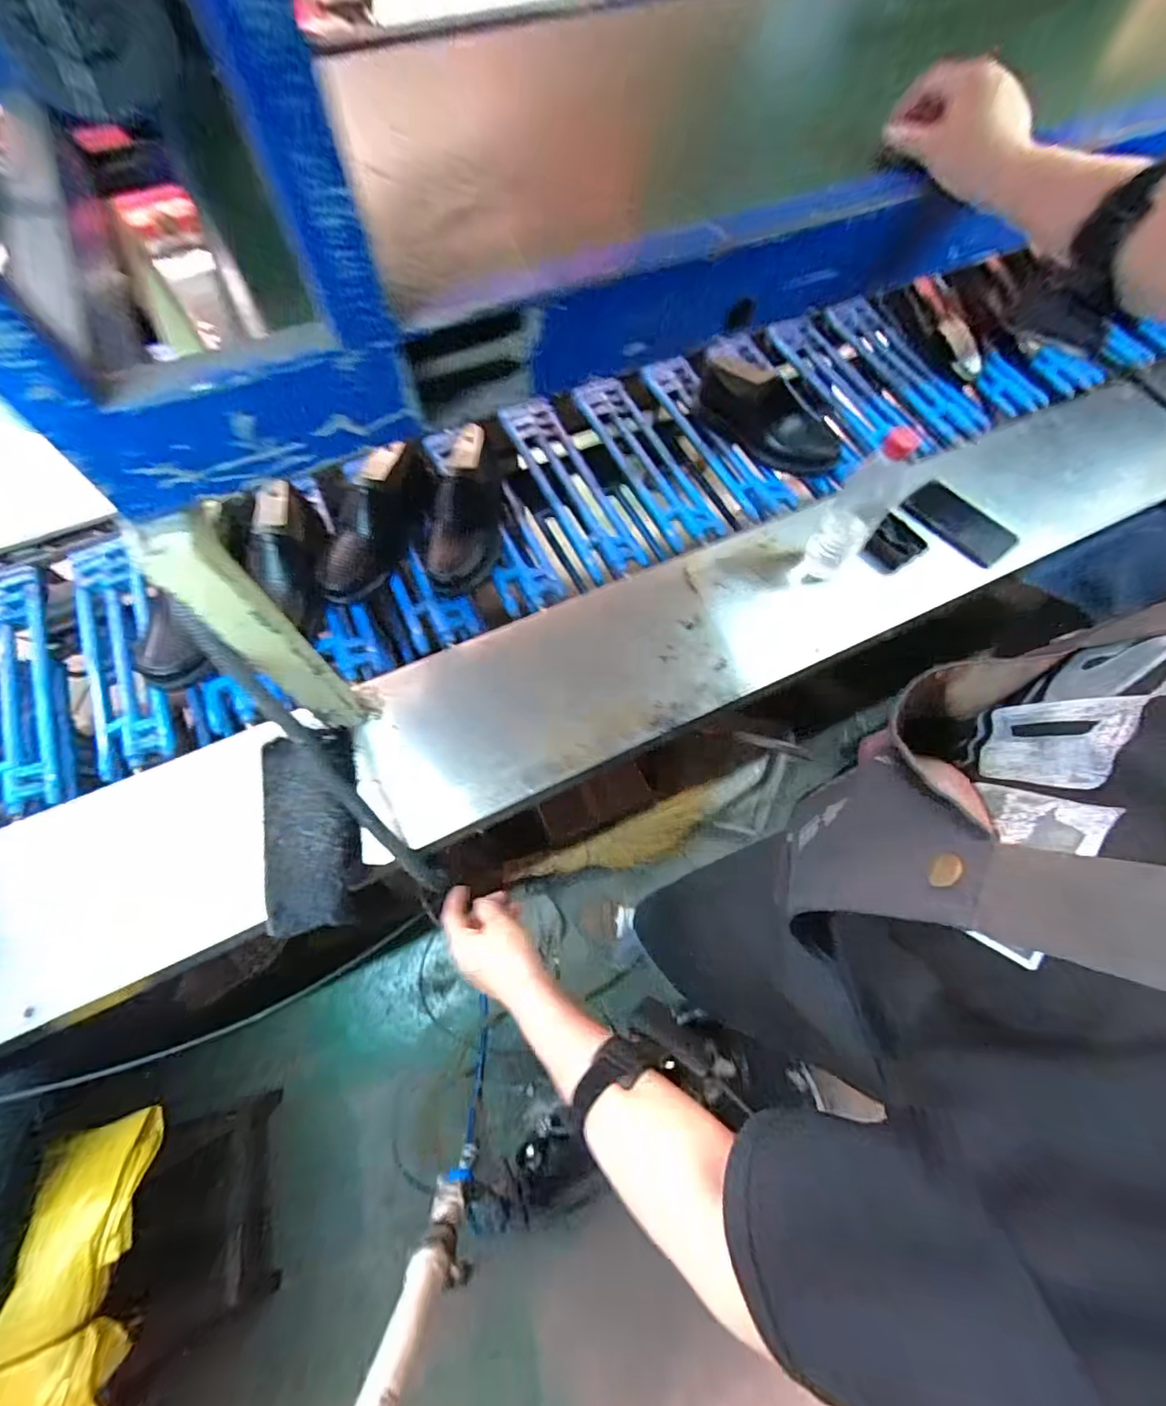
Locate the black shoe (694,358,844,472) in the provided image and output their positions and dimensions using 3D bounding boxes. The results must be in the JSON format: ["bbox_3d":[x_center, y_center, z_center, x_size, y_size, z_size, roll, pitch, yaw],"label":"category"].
[{"bbox_3d":[0.307,-0.467,0.900,0.253,0.087,0.100,27,68,-6],"label":"black shoe"}]

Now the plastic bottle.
[{"bbox_3d":[0.408,-0.289,0.796,0.069,0.074,0.265,37,71,13],"label":"plastic bottle"}]

